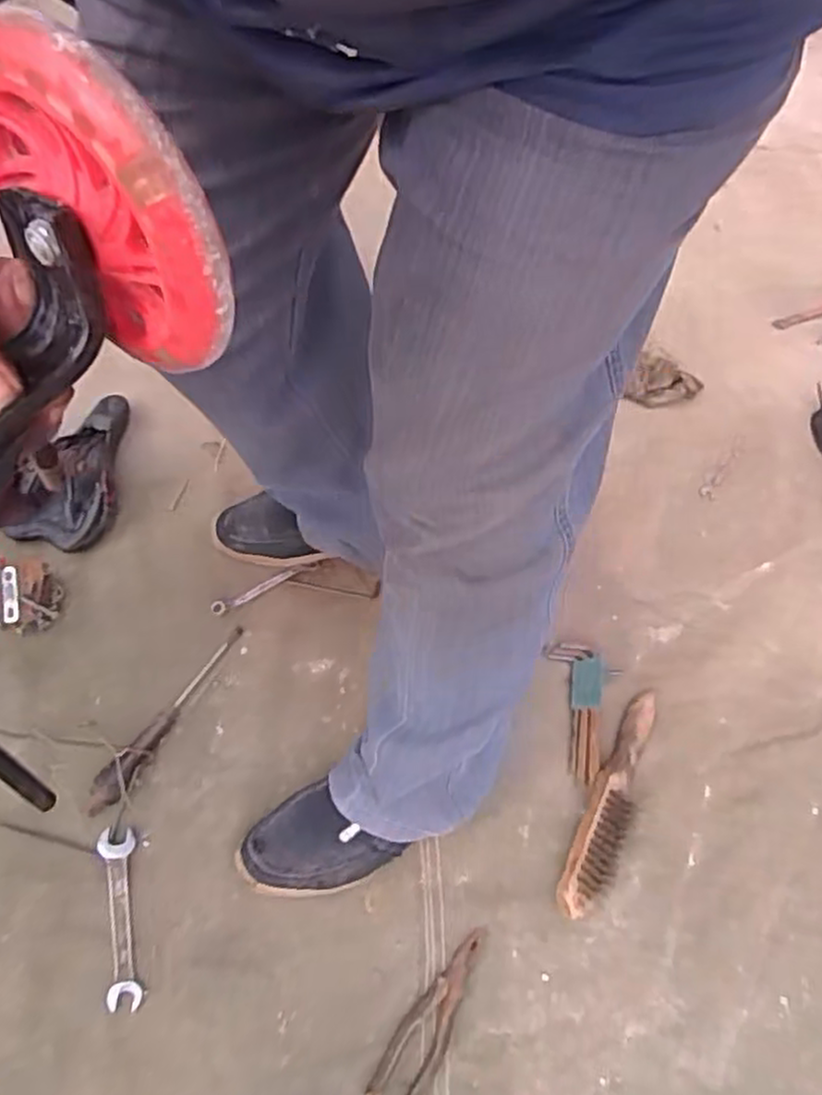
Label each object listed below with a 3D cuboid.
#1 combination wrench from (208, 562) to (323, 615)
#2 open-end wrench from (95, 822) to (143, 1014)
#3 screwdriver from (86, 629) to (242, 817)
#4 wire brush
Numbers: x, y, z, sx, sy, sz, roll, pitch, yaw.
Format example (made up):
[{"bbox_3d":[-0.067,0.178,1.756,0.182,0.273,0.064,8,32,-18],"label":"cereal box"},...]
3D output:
[{"bbox_3d":[-0.174,0.046,0.890,0.138,0.013,0.017,-26,65,-20],"label":"combination wrench"},{"bbox_3d":[-0.278,0.349,0.705,0.032,0.004,0.156,-6,61,-16],"label":"open-end wrench"},{"bbox_3d":[-0.268,0.178,0.803,0.032,0.032,0.237,26,60,9],"label":"screwdriver"},{"bbox_3d":[0.215,0.264,0.788,0.054,0.037,0.264,25,59,10],"label":"wire brush"}]

